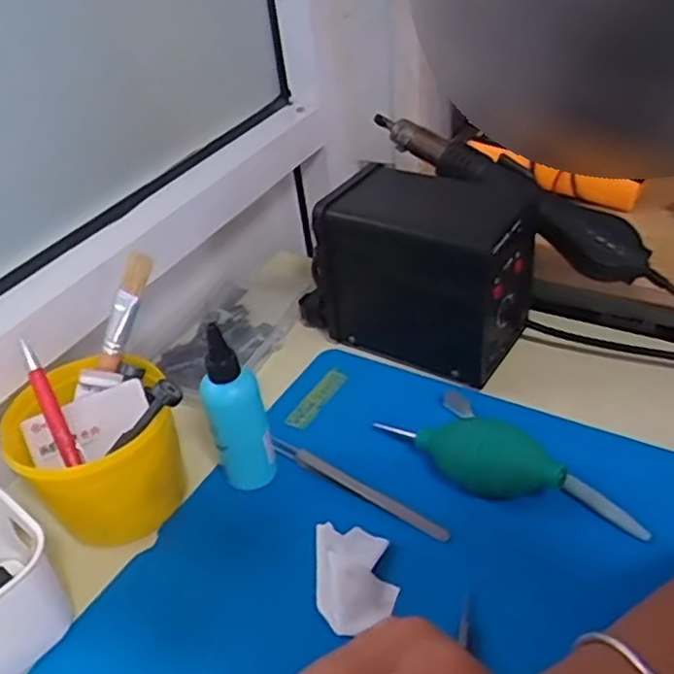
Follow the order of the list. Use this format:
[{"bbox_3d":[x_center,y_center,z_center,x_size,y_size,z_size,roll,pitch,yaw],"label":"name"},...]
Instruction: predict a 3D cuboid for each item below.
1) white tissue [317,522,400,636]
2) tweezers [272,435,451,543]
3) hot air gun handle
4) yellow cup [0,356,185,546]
[{"bbox_3d":[0.011,0.149,0.435,0.047,0.023,0.076,-6,37,2],"label":"white tissue"},{"bbox_3d":[0.013,0.103,0.484,0.145,0.012,0.010,21,46,32],"label":"tweezers"},{"bbox_3d":[0.144,-0.124,0.582,0.251,0.034,0.051,35,51,15],"label":"hot air gun handle"},{"bbox_3d":[-0.165,0.084,0.481,0.120,0.095,0.102,-3,38,6],"label":"yellow cup"}]

